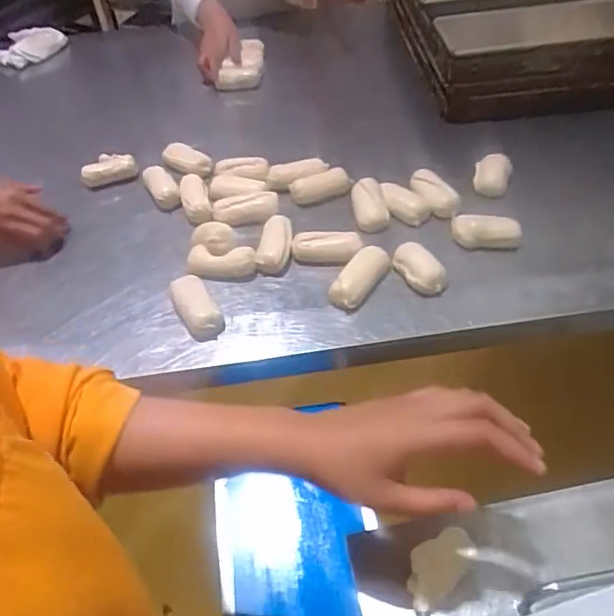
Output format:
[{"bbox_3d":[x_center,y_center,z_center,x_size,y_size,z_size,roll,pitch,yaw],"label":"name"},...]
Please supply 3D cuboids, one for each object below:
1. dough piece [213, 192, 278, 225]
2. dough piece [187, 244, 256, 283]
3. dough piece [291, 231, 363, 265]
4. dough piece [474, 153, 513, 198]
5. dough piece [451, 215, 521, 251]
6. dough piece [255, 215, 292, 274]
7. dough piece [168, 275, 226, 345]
[{"bbox_3d":[-0.093,-0.151,0.845,0.099,0.034,0.028,-9,48,-3],"label":"dough piece"},{"bbox_3d":[-0.119,-0.061,0.760,0.096,0.033,0.043,8,50,11],"label":"dough piece"},{"bbox_3d":[0.026,-0.085,0.756,0.094,0.034,0.050,10,50,13],"label":"dough piece"},{"bbox_3d":[0.275,-0.198,0.837,0.049,0.052,0.054,-6,48,-1],"label":"dough piece"},{"bbox_3d":[0.240,-0.103,0.751,0.093,0.031,0.044,-3,48,1],"label":"dough piece"},{"bbox_3d":[-0.044,-0.086,0.770,0.044,0.025,0.093,0,49,4],"label":"dough piece"},{"bbox_3d":[-0.142,-0.001,0.714,0.041,0.026,0.100,-26,52,-18],"label":"dough piece"}]

